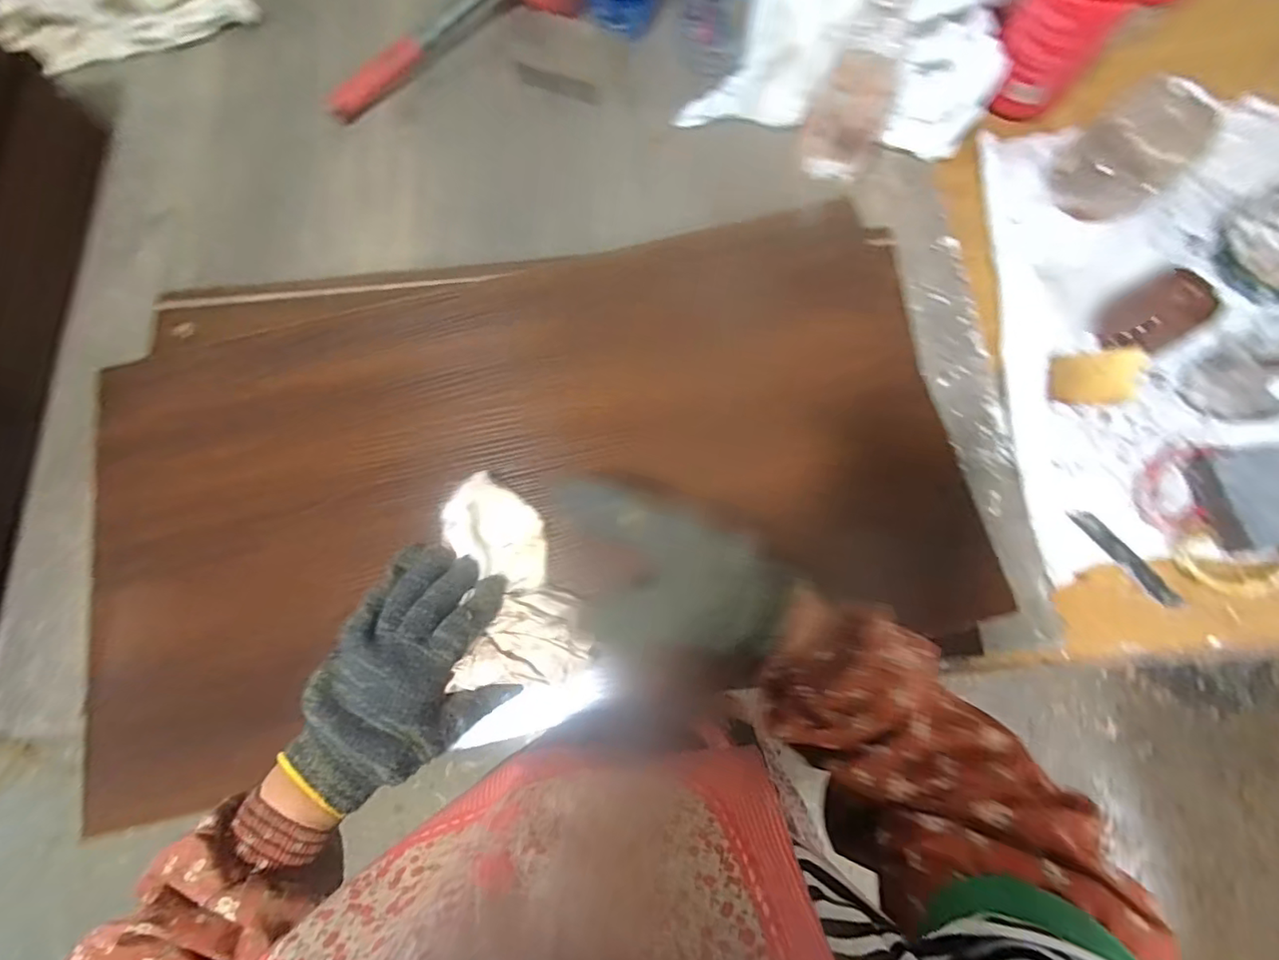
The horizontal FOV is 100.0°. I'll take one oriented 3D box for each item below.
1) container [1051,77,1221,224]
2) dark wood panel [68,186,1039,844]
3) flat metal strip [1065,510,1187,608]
[{"bbox_3d":[0.436,-0.293,0.479,0.084,0.070,0.084,43,81,13],"label":"container"},{"bbox_3d":[-0.104,-0.005,0.441,0.690,0.043,0.395,-12,81,2],"label":"dark wood panel"},{"bbox_3d":[0.391,0.062,0.433,0.016,0.006,0.098,-38,76,-7],"label":"flat metal strip"}]

